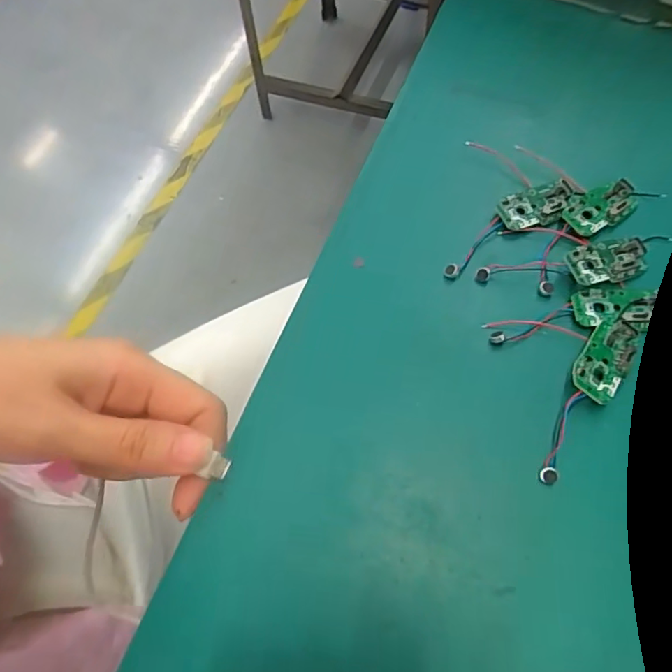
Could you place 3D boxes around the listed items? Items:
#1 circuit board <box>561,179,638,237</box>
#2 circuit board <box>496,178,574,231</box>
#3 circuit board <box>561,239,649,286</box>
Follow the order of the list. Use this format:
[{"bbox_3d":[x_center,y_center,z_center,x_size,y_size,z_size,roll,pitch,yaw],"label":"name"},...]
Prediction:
[{"bbox_3d":[0.120,-0.059,0.254,0.035,0.004,0.020,-23,64,-8],"label":"circuit board"},{"bbox_3d":[0.092,-0.061,0.258,0.035,0.005,0.018,-26,64,-10],"label":"circuit board"},{"bbox_3d":[0.116,-0.032,0.239,0.037,0.007,0.018,-12,63,-3],"label":"circuit board"}]

